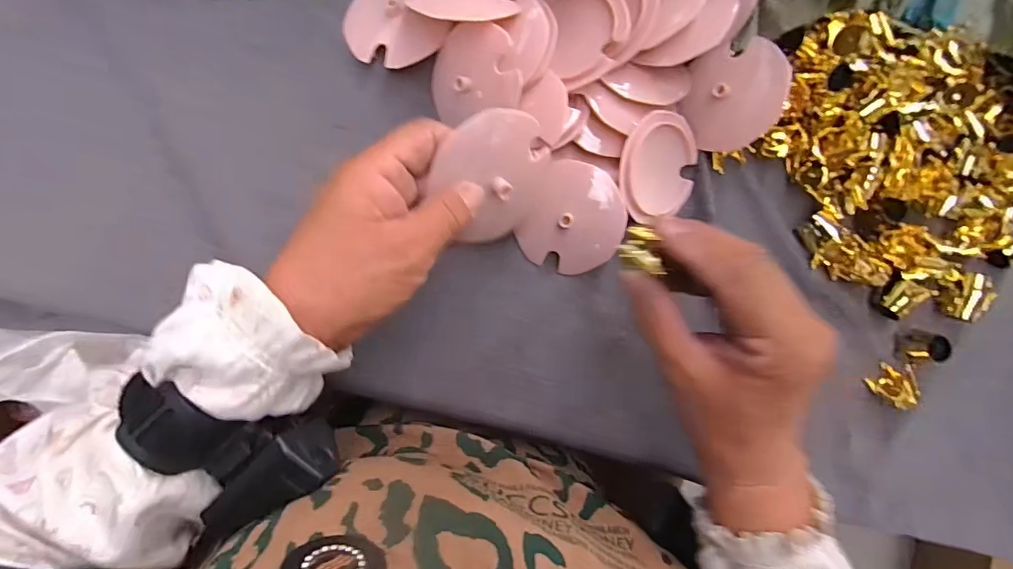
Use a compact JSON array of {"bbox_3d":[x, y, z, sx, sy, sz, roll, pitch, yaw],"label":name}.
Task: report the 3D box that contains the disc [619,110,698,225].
[{"bbox_3d":[0.109,-0.083,0.343,0.074,0.009,0.074,-15,116,-33],"label":"disc"}]

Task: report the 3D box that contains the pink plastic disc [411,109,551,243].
[{"bbox_3d":[-0.005,-0.056,0.259,0.067,0.012,0.070,-17,131,-20],"label":"pink plastic disc"}]

